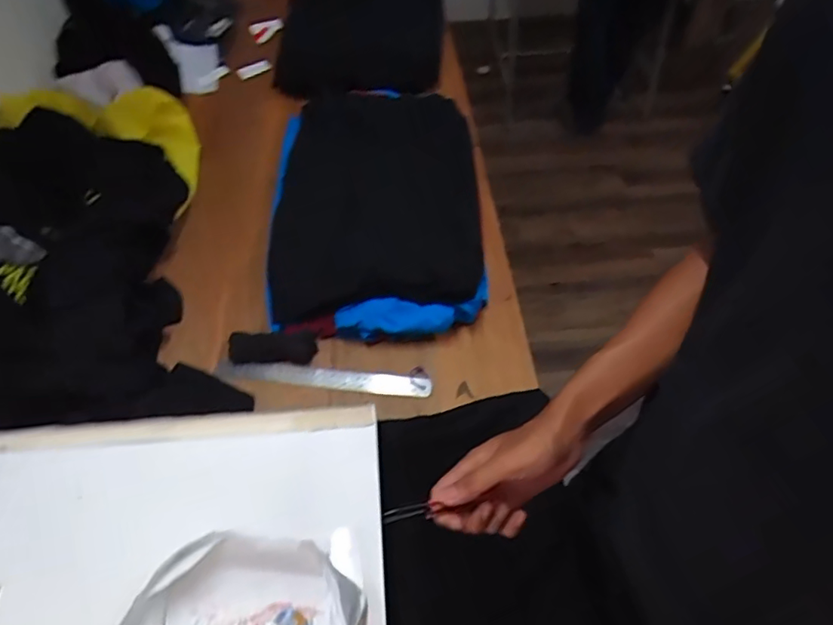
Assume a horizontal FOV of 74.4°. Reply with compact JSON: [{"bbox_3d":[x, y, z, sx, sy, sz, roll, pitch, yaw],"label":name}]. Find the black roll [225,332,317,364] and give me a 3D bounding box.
[{"bbox_3d":[-0.219,0.053,0.831,0.126,0.030,0.045,-4,54,0],"label":"black roll"}]

